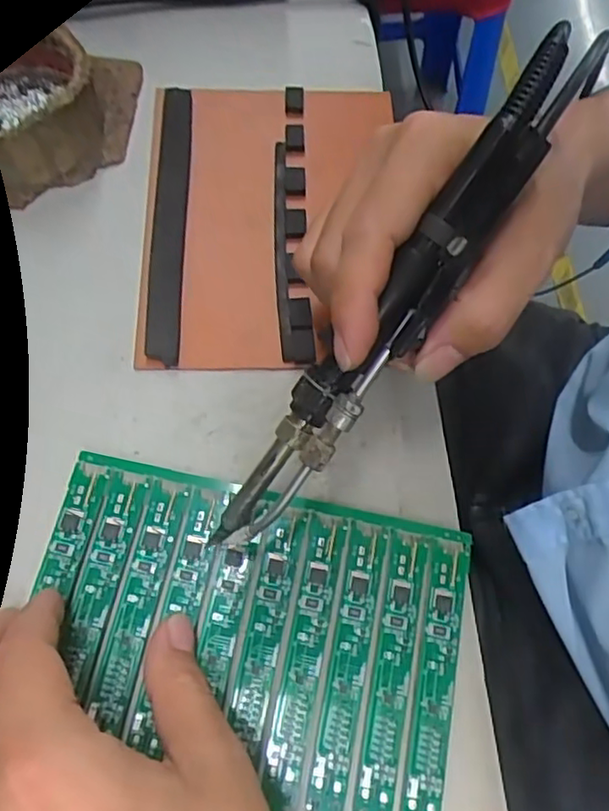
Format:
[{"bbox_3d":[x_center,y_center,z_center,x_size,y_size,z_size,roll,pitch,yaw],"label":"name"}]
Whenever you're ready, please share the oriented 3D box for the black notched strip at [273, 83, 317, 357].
[{"bbox_3d":[-0.007,-0.097,0.324,0.018,0.009,0.163,-1,67,-4],"label":"black notched strip"}]

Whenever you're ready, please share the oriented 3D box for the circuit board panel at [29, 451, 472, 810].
[{"bbox_3d":[-0.024,0.091,0.244,0.163,0.005,0.118,12,66,2],"label":"circuit board panel"}]

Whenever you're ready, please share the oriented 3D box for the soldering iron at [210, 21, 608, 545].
[{"bbox_3d":[0.030,-0.031,0.227,0.026,0.022,0.214,38,102,12],"label":"soldering iron"}]

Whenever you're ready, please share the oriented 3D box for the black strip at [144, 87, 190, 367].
[{"bbox_3d":[-0.068,-0.096,0.317,0.015,0.010,0.160,0,67,-3],"label":"black strip"}]

